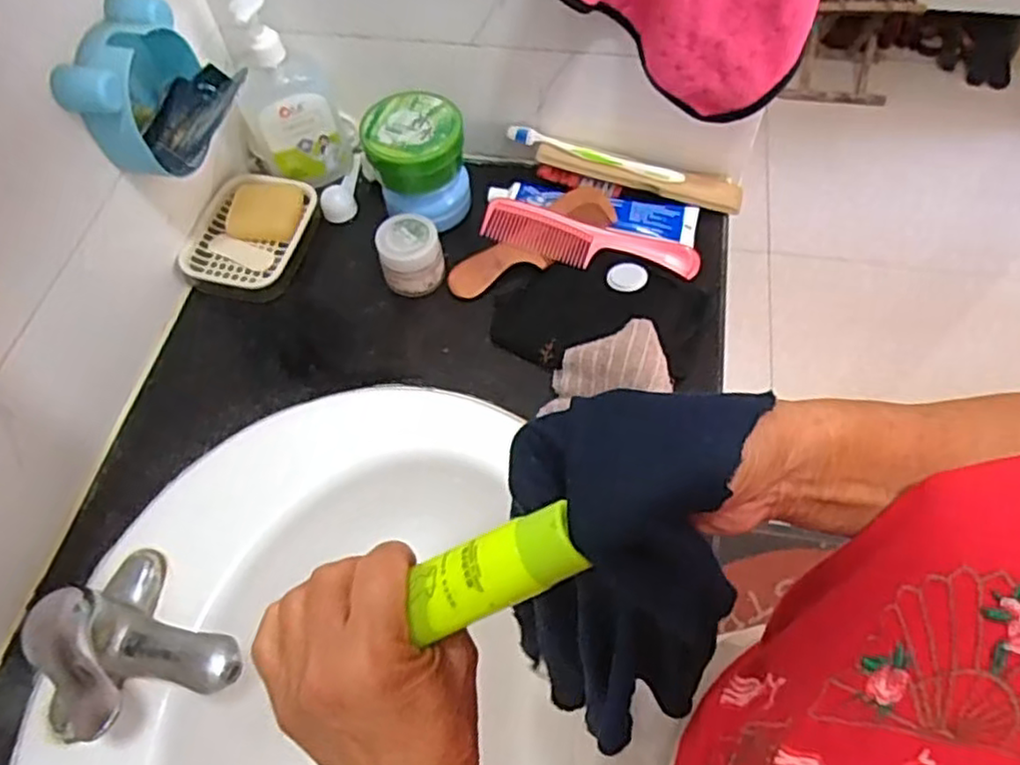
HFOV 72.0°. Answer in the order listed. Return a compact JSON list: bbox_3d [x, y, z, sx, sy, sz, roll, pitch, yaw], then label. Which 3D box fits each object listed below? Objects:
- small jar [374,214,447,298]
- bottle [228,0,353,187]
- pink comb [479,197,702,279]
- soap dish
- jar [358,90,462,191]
[{"bbox_3d":[-0.092,-0.120,0.661,0.058,0.056,0.057,-7,60,-2],"label":"small jar"},{"bbox_3d":[-0.219,-0.284,0.685,0.093,0.187,0.071,-24,62,-12],"label":"bottle"},{"bbox_3d":[0.075,-0.133,0.672,0.207,0.008,0.049,16,82,5],"label":"pink comb"},{"bbox_3d":[-0.256,-0.150,0.698,0.097,0.034,0.140,16,62,11],"label":"soap dish"},{"bbox_3d":[-0.090,-0.226,0.666,0.094,0.050,0.097,-1,60,2],"label":"jar"}]

